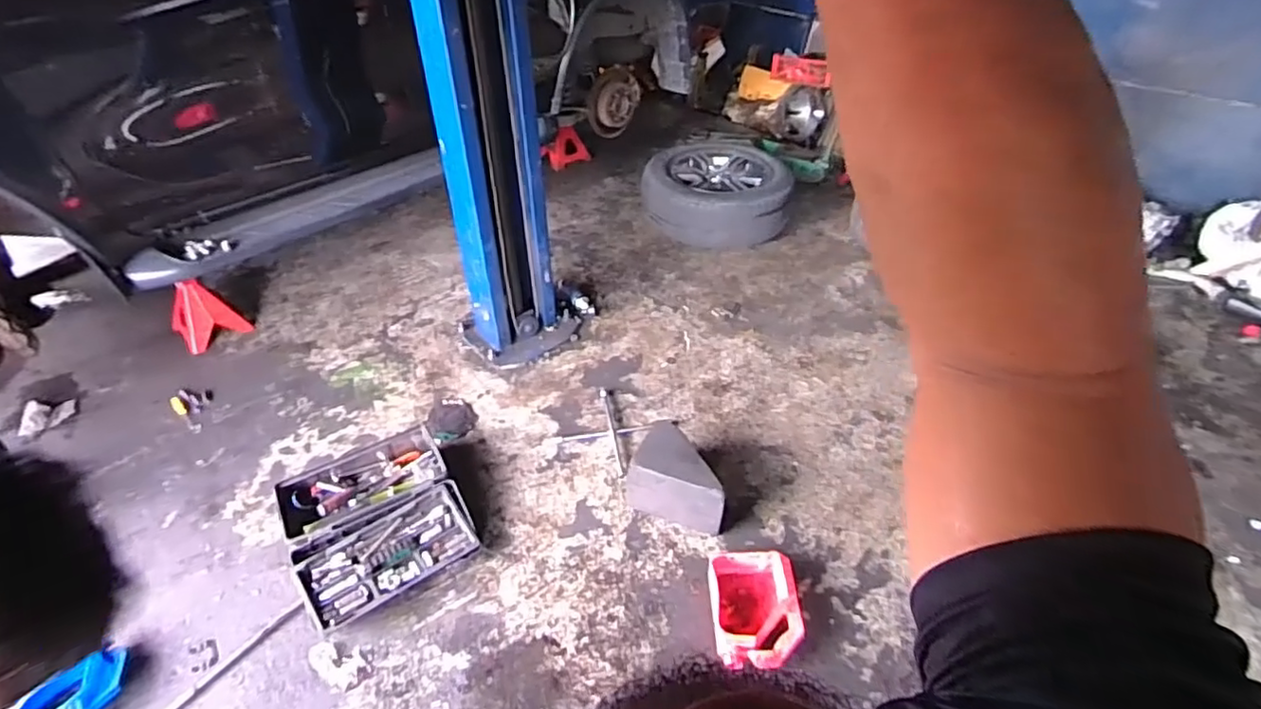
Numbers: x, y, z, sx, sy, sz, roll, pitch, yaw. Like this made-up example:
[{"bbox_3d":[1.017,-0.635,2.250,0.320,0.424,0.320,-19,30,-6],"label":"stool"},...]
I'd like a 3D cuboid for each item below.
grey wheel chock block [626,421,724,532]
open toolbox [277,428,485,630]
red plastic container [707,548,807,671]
[{"bbox_3d":[0.134,0.350,1.731,0.285,0.260,0.136,14,43,17],"label":"grey wheel chock block"},{"bbox_3d":[-0.712,0.452,1.746,0.440,0.113,0.527,-22,45,-22],"label":"open toolbox"},{"bbox_3d":[0.309,0.628,1.537,0.207,0.086,0.290,0,41,1],"label":"red plastic container"}]

